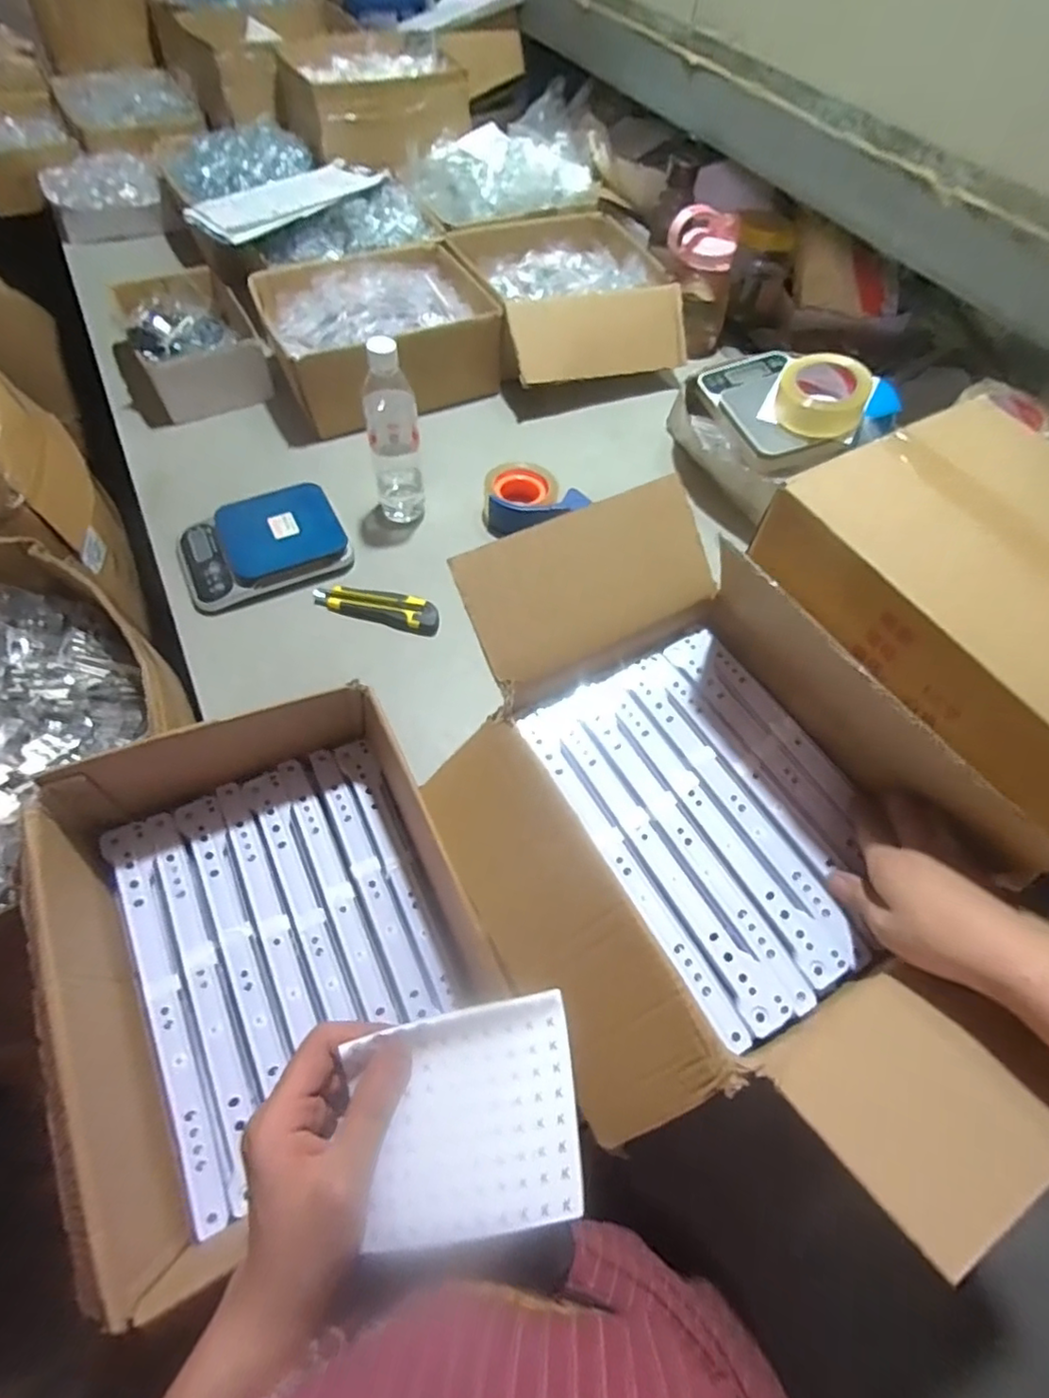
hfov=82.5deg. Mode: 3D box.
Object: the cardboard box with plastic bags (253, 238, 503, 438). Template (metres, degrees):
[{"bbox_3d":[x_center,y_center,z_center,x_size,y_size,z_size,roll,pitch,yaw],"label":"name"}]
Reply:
[{"bbox_3d":[-0.230,-0.577,0.954,0.332,0.119,0.291,-17,61,-14],"label":"cardboard box with plastic bags"}]

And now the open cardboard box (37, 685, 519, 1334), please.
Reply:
[{"bbox_3d":[-0.179,0.174,0.451,0.258,0.123,0.311,-24,63,-17],"label":"open cardboard box"}]

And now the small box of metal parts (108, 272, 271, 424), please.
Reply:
[{"bbox_3d":[-0.524,-0.579,0.949,0.184,0.101,0.269,-24,63,-17],"label":"small box of metal parts"}]

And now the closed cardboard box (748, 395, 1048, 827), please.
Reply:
[{"bbox_3d":[0.375,-0.080,0.459,0.238,0.084,0.310,-26,63,-18],"label":"closed cardboard box"}]

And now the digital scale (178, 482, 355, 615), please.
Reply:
[{"bbox_3d":[-0.335,-0.197,0.766,0.198,0.030,0.152,-26,64,-18],"label":"digital scale"}]

